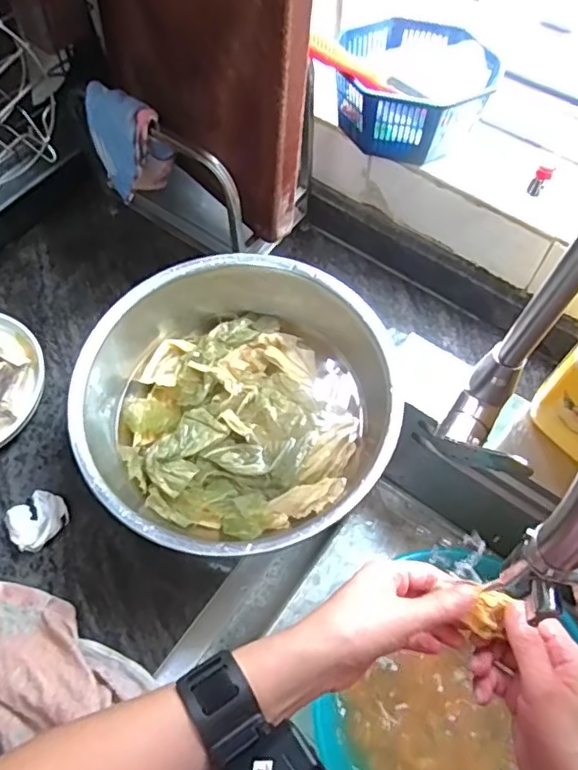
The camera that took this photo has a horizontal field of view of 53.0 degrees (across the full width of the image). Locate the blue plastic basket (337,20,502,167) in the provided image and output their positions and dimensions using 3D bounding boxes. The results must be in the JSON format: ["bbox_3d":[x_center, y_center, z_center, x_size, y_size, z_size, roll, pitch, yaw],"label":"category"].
[{"bbox_3d":[0.118,-0.281,0.557,0.135,0.067,0.112,11,64,7],"label":"blue plastic basket"}]

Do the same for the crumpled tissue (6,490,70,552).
[{"bbox_3d":[-0.233,0.125,0.539,0.049,0.024,0.045,-34,67,-15],"label":"crumpled tissue"}]

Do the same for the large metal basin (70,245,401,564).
[{"bbox_3d":[-0.047,0.017,0.545,0.278,0.109,0.285,0,63,1],"label":"large metal basin"}]

